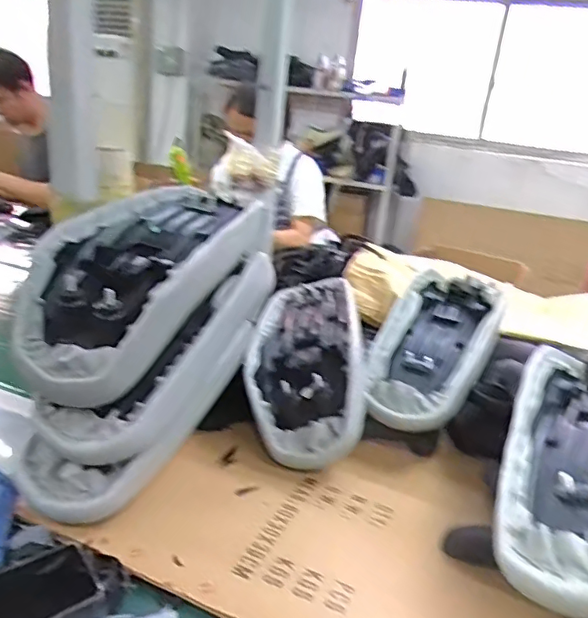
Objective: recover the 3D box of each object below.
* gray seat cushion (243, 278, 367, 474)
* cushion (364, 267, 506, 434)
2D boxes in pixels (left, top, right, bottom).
[{"bbox_3d":[0.013,0.047,0.887,0.168,0.123,0.407,3,38,-5],"label":"gray seat cushion"},{"bbox_3d":[0.231,0.050,0.920,0.168,0.064,0.392,14,41,23],"label":"cushion"}]

